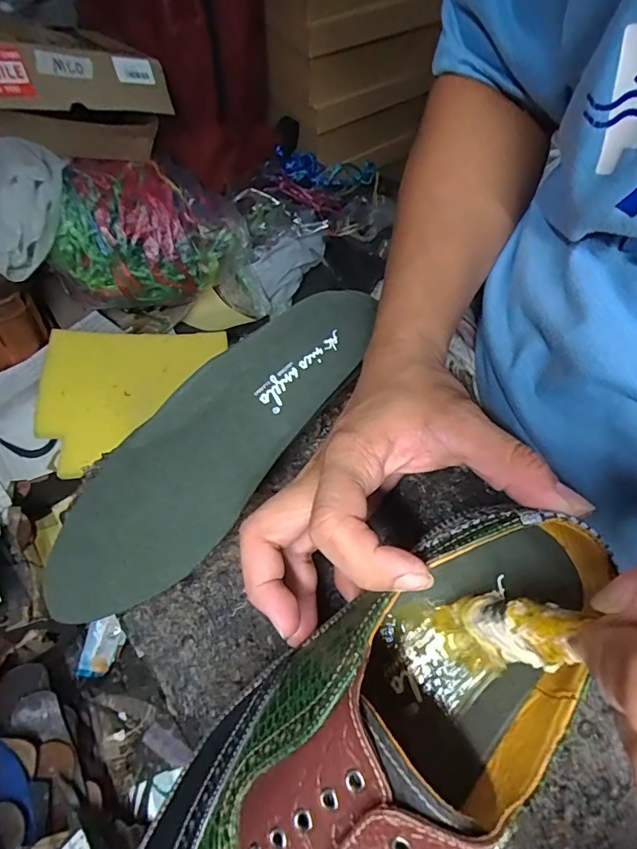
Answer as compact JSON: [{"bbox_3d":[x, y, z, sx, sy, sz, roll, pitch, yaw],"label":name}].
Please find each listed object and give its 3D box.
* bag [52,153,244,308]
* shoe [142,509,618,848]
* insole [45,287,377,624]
[{"bbox_3d":[-0.267,-0.295,0.751,0.284,0.201,0.140,-19,63,-13],"label":"bag"},{"bbox_3d":[0.008,0.141,0.189,0.084,0.081,0.266,43,88,19],"label":"shoe"},{"bbox_3d":[-0.065,0.009,0.309,0.091,0.016,0.269,40,79,18],"label":"insole"}]

